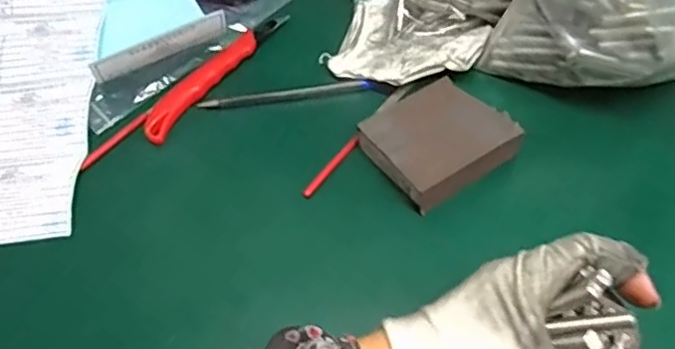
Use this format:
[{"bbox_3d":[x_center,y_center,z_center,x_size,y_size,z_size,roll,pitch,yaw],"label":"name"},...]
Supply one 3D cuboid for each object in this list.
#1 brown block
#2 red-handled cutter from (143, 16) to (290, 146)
[{"bbox_3d":[0.064,-0.024,0.396,0.080,0.025,0.069,-29,54,-16],"label":"brown block"},{"bbox_3d":[-0.094,-0.079,0.468,0.024,0.011,0.147,24,58,23],"label":"red-handled cutter"}]

